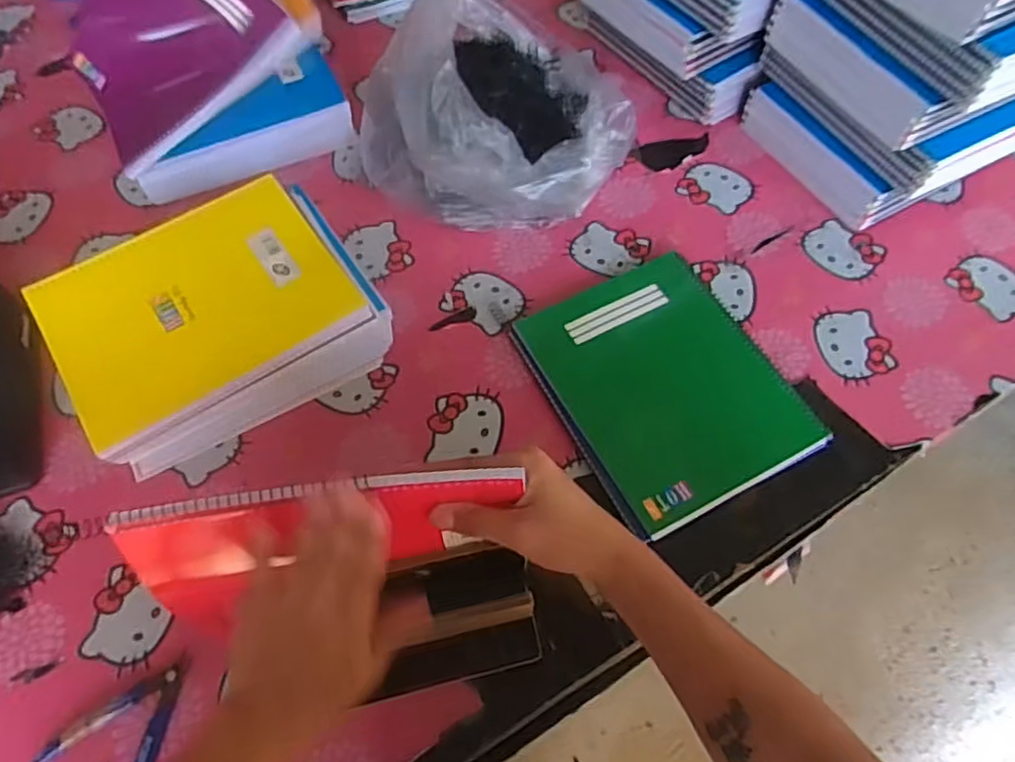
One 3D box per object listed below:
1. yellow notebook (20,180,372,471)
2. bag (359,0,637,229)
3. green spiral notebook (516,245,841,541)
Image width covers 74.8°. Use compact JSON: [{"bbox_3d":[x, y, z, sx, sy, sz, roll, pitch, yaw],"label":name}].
[{"bbox_3d":[-0.279,-0.071,0.604,0.245,0.020,0.192,-32,72,-18],"label":"yellow notebook"},{"bbox_3d":[-0.027,-0.296,0.742,0.264,0.162,0.273,-26,64,-13],"label":"bag"},{"bbox_3d":[0.152,-0.002,0.647,0.209,0.024,0.257,-24,63,-12],"label":"green spiral notebook"}]

